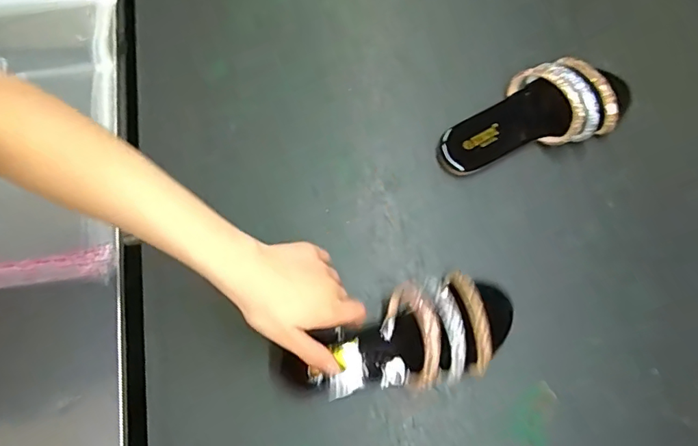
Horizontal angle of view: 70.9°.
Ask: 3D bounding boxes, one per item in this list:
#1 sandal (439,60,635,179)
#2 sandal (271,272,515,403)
[{"bbox_3d":[0.211,-0.127,0.568,0.222,0.060,0.093,-20,77,-6],"label":"sandal"},{"bbox_3d":[0.048,0.121,0.493,0.245,0.058,0.097,-19,77,0],"label":"sandal"}]

